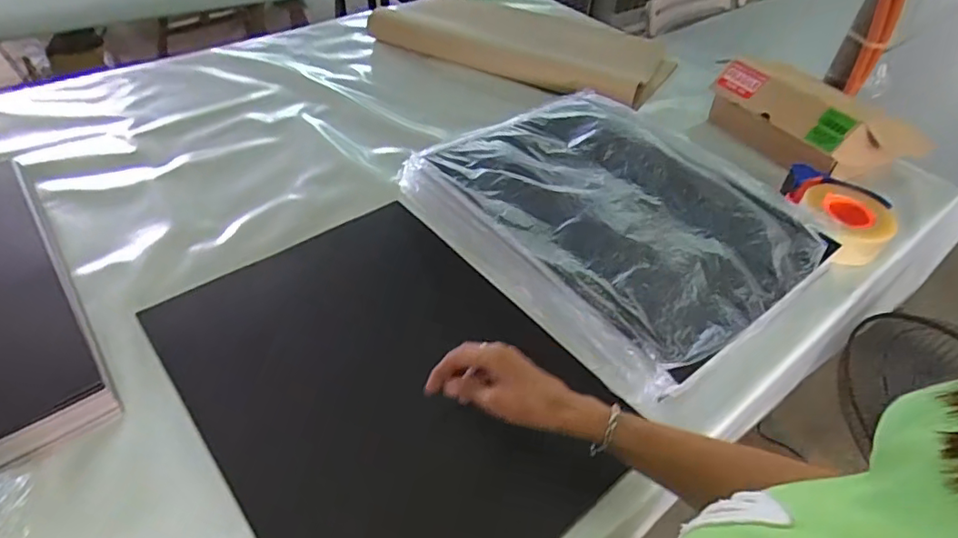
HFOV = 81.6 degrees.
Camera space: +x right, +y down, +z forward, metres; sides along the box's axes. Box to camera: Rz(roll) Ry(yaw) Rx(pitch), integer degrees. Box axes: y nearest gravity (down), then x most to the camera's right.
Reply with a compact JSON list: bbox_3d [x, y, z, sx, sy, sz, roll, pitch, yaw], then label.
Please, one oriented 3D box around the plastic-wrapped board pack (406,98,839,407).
[{"bbox_3d":[0.185,-0.089,0.820,0.422,0.057,0.524,-29,54,-28],"label":"plastic-wrapped board pack"}]

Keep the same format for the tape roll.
[{"bbox_3d":[0.546,-0.068,0.835,0.143,0.048,0.127,-32,56,-30],"label":"tape roll"}]

